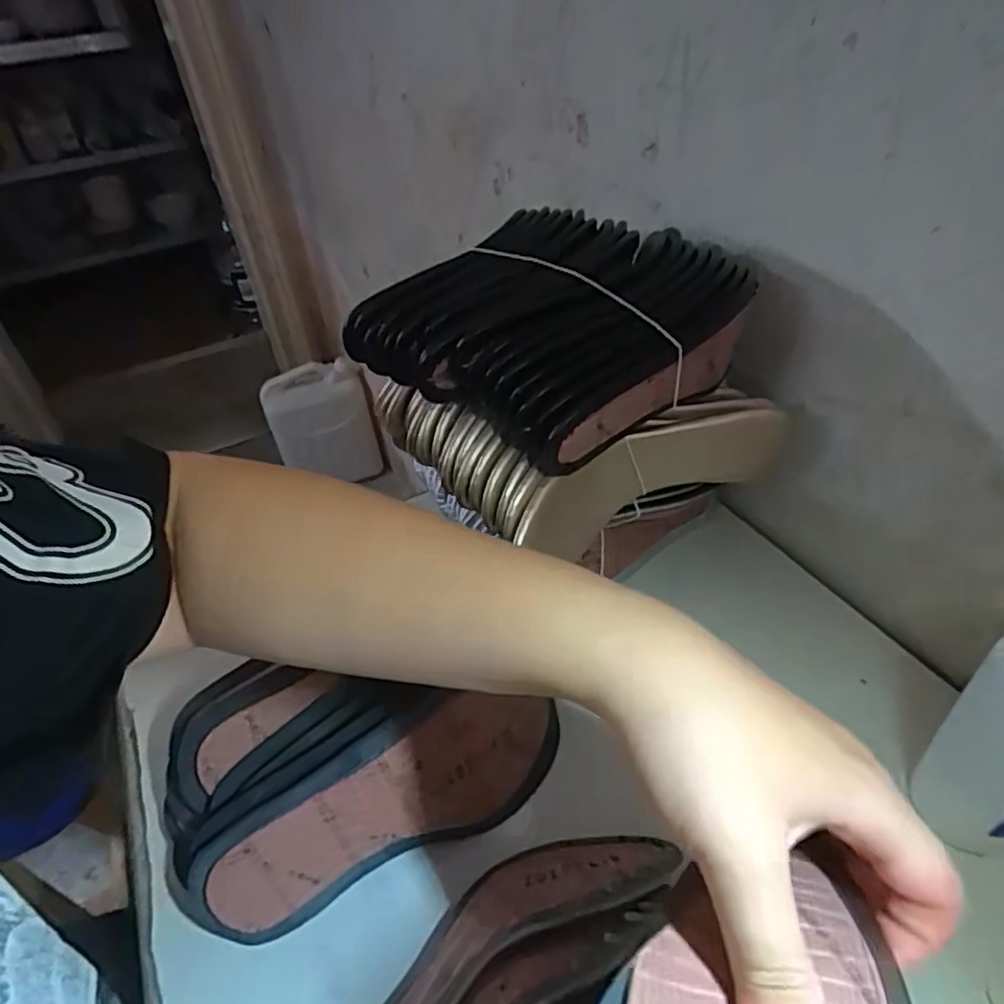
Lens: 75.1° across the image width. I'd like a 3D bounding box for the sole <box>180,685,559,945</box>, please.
[{"bbox_3d":[-0.079,0.177,0.396,0.244,0.101,0.039,-23,10,-10],"label":"sole"}]

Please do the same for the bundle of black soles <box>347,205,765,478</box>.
[{"bbox_3d":[0.033,-0.116,0.435,0.198,0.088,0.183,-30,45,-26],"label":"bundle of black soles"}]

